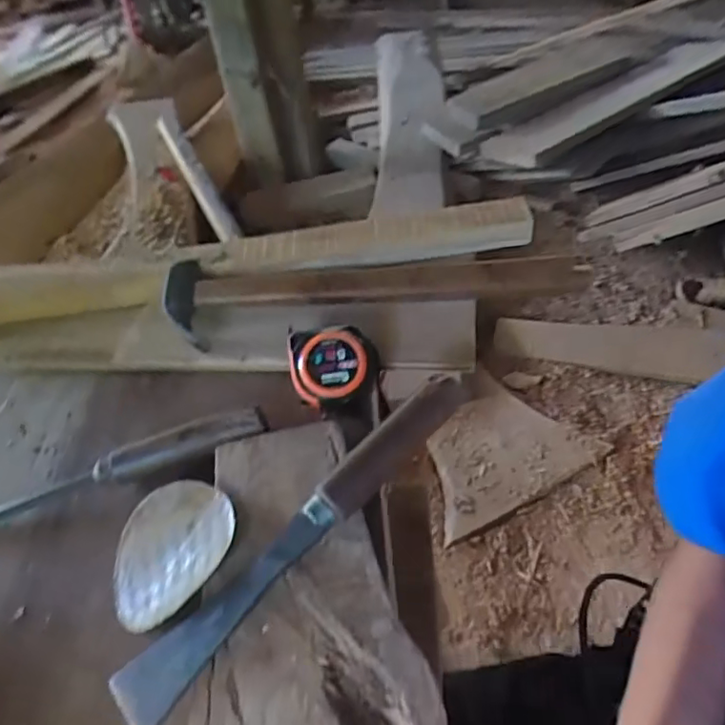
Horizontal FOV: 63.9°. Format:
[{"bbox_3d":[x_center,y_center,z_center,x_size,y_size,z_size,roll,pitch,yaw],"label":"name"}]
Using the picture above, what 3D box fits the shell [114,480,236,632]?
[{"bbox_3d":[-0.124,0.119,0.370,0.081,0.011,0.090,9,64,33],"label":"shell"}]

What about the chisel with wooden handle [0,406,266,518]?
[{"bbox_3d":[-0.184,0.076,0.422,0.226,0.033,0.022,-14,44,-7],"label":"chisel with wooden handle"}]

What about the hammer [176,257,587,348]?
[{"bbox_3d":[0.006,-0.066,0.505,0.355,0.030,0.076,-3,44,4],"label":"hammer"}]

